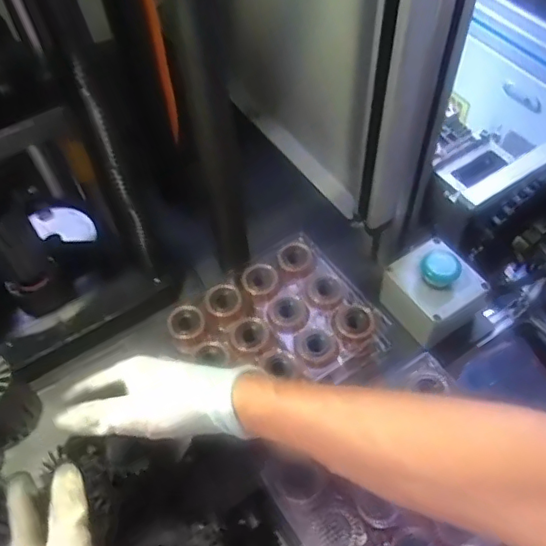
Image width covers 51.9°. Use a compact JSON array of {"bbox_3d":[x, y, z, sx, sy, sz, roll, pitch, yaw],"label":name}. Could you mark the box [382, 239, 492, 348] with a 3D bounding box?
[{"bbox_3d":[0.162,0.018,0.565,0.072,0.071,0.084,-30,59,-18],"label":"box"}]

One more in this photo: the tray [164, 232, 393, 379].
[{"bbox_3d":[0.001,0.058,0.563,0.182,0.060,0.155,-33,60,-19],"label":"tray"}]

